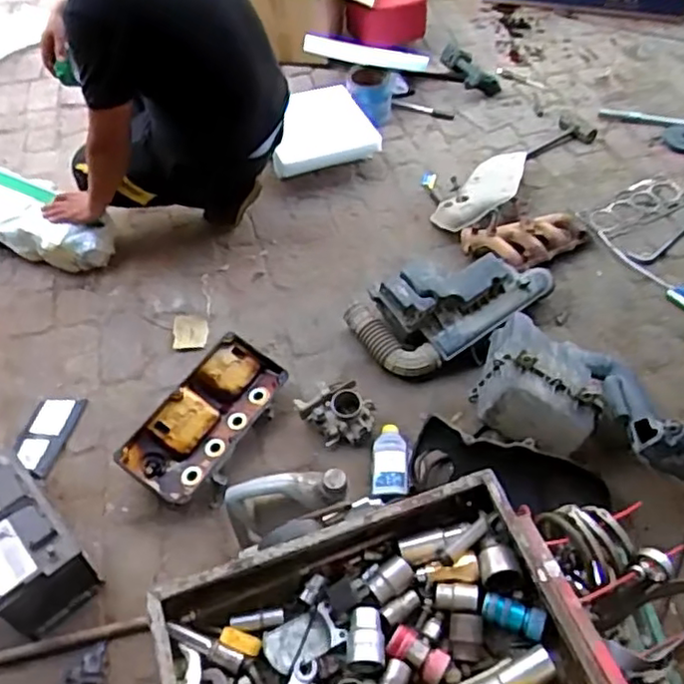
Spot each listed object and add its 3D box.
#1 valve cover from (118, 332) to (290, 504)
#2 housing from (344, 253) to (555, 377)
[{"bbox_3d":[-0.311,0.168,1.508,0.178,0.082,0.403,25,58,20],"label":"valve cover"},{"bbox_3d":[0.286,-0.086,1.621,0.506,0.158,0.226,-15,54,-9],"label":"housing"}]

